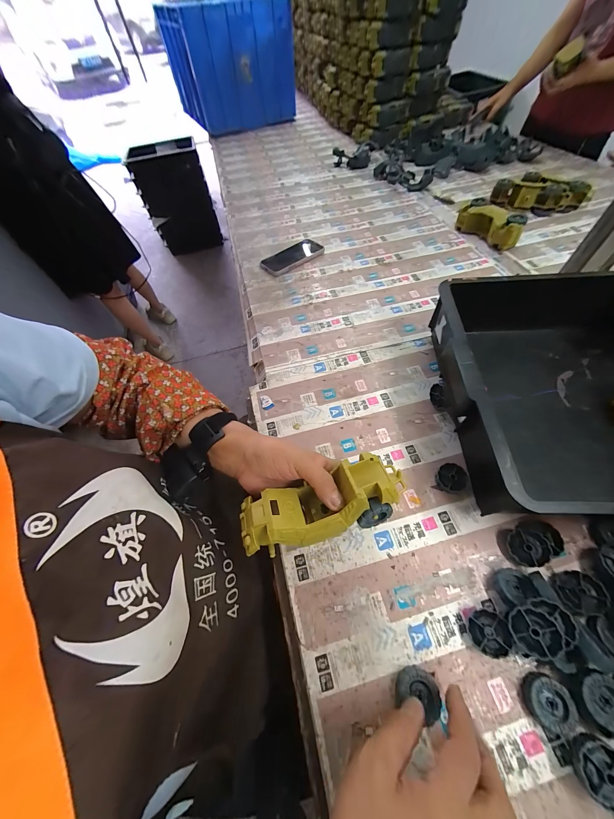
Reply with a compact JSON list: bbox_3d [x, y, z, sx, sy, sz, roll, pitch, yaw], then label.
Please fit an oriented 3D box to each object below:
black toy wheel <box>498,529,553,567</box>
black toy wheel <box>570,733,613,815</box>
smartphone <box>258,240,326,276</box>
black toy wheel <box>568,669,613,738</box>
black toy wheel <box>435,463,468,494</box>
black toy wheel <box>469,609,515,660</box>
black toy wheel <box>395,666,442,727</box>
[{"bbox_3d":[0.251,0.159,0.309,0.044,0.012,0.044,-16,64,35],"label":"black toy wheel"},{"bbox_3d":[0.244,0.300,0.222,0.039,0.022,0.040,-2,59,4],"label":"black toy wheel"},{"bbox_3d":[-0.034,-0.390,0.680,0.168,0.013,0.087,-38,62,-18],"label":"smartphone"},{"bbox_3d":[0.266,0.261,0.237,0.044,0.019,0.041,-2,57,3],"label":"black toy wheel"},{"bbox_3d":[0.193,0.093,0.356,0.036,0.013,0.037,-2,57,3],"label":"black toy wheel"},{"bbox_3d":[0.186,0.228,0.273,0.034,0.015,0.037,-23,53,19],"label":"black toy wheel"},{"bbox_3d":[0.107,0.270,0.254,0.037,0.015,0.036,-2,57,3],"label":"black toy wheel"}]

